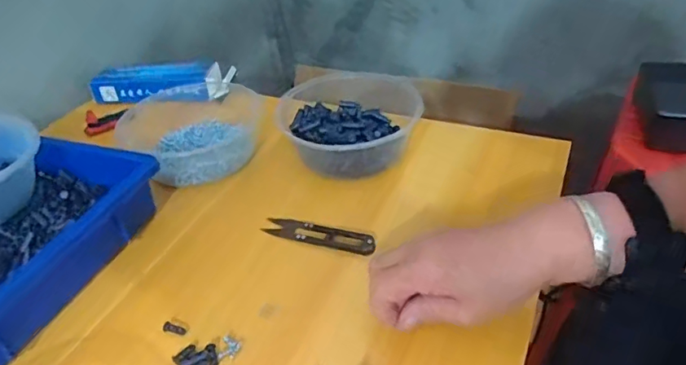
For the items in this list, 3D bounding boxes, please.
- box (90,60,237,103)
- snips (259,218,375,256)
[{"bbox_3d":[-0.233,-0.129,0.669,0.184,0.034,0.047,3,38,9],"label":"box"},{"bbox_3d":[-0.021,0.043,0.446,0.102,0.012,0.024,13,40,22],"label":"snips"}]

